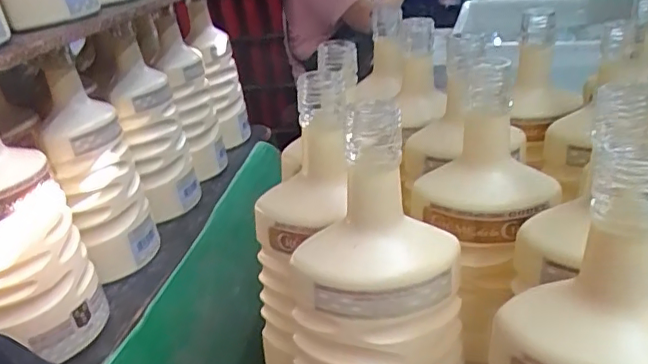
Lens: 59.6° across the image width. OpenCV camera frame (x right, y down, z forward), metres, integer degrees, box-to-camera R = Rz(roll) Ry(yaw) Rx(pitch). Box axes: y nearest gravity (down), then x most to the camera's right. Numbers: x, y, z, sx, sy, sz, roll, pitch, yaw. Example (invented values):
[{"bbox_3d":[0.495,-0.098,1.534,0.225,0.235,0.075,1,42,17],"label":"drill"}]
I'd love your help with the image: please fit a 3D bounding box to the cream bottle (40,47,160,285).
[{"bbox_3d":[-0.221,-0.010,0.554,0.074,0.222,0.067,-17,27,-16],"label":"cream bottle"}]

